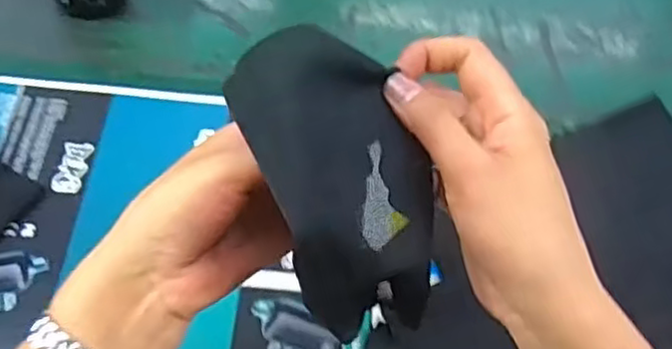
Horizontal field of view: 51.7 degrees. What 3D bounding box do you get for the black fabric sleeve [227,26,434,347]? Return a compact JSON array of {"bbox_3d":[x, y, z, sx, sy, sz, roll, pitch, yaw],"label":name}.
[{"bbox_3d":[-0.005,0.001,0.320,0.077,0.045,0.122,-10,83,-29],"label":"black fabric sleeve"}]

